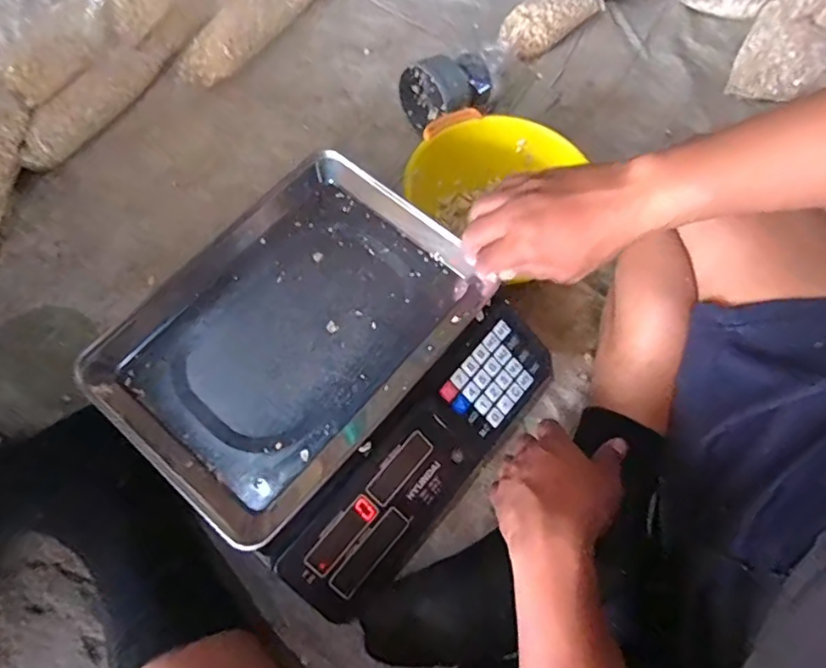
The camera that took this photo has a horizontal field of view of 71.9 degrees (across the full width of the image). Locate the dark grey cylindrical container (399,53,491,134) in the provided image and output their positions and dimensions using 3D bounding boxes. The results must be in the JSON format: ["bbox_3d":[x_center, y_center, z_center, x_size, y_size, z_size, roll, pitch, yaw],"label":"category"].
[{"bbox_3d":[0.044,-0.318,0.747,0.112,0.091,0.102,1,65,-1],"label":"dark grey cylindrical container"}]

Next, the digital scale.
[{"bbox_3d":[-0.080,0.029,0.548,0.331,0.087,0.325,38,70,15],"label":"digital scale"}]

